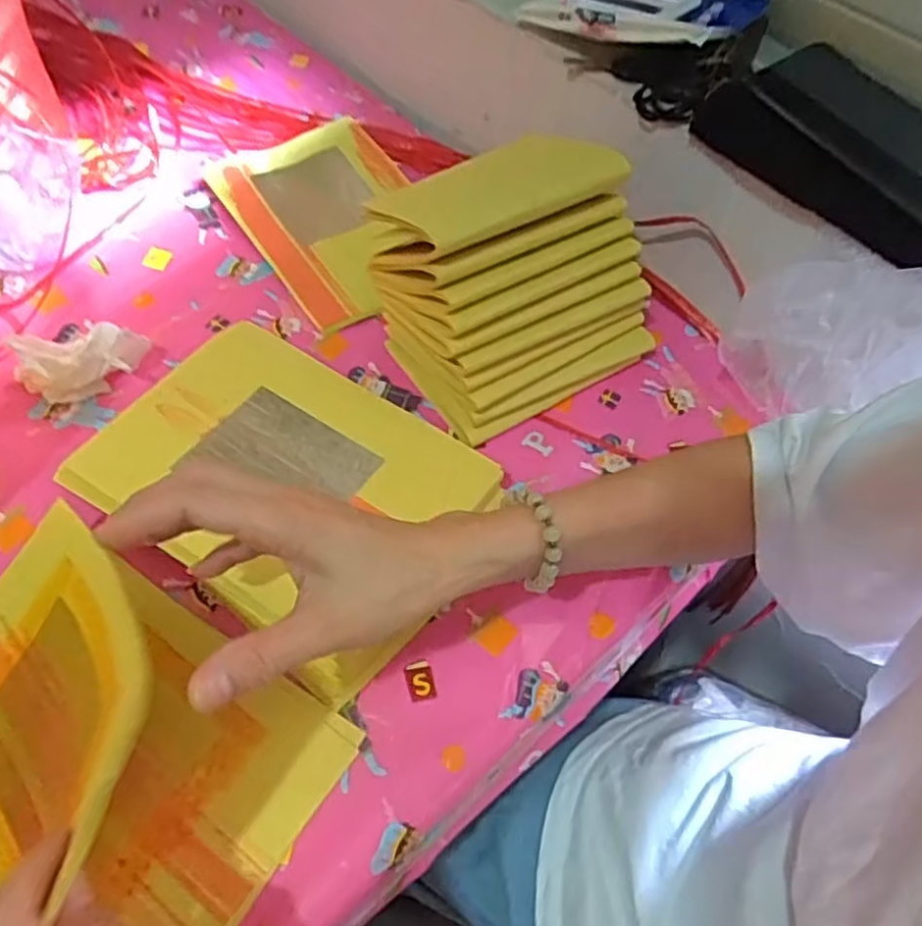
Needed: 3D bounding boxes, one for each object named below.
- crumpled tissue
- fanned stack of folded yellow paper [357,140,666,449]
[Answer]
[{"bbox_3d":[-0.275,-0.080,0.507,0.078,0.041,0.071,25,58,11],"label":"crumpled tissue"},{"bbox_3d":[0.041,-0.135,0.514,0.172,0.128,0.152,-25,62,-20],"label":"fanned stack of folded yellow paper"}]

